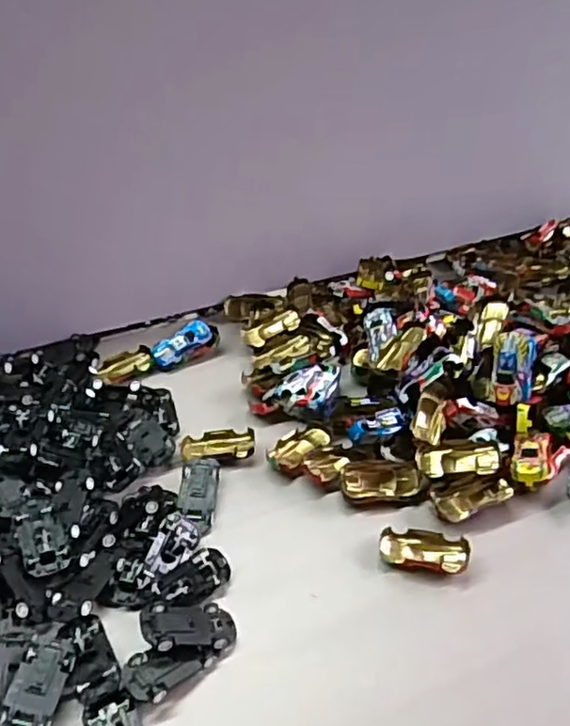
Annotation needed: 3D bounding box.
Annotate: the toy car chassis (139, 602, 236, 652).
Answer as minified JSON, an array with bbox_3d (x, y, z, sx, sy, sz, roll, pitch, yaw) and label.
[{"bbox_3d":[-0.064,0.174,0.420,0.065,0.012,0.034,13,37,-29],"label":"toy car chassis"}]

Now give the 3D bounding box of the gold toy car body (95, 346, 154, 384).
[{"bbox_3d":[-0.158,0.001,0.627,0.053,0.014,0.027,-19,45,-20],"label":"gold toy car body"}]

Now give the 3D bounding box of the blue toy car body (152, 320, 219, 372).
[{"bbox_3d":[-0.101,-0.019,0.641,0.069,0.026,0.028,-25,47,-25],"label":"blue toy car body"}]

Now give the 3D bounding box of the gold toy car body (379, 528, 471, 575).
[{"bbox_3d":[0.103,0.135,0.468,0.063,0.017,0.032,5,42,5],"label":"gold toy car body"}]

